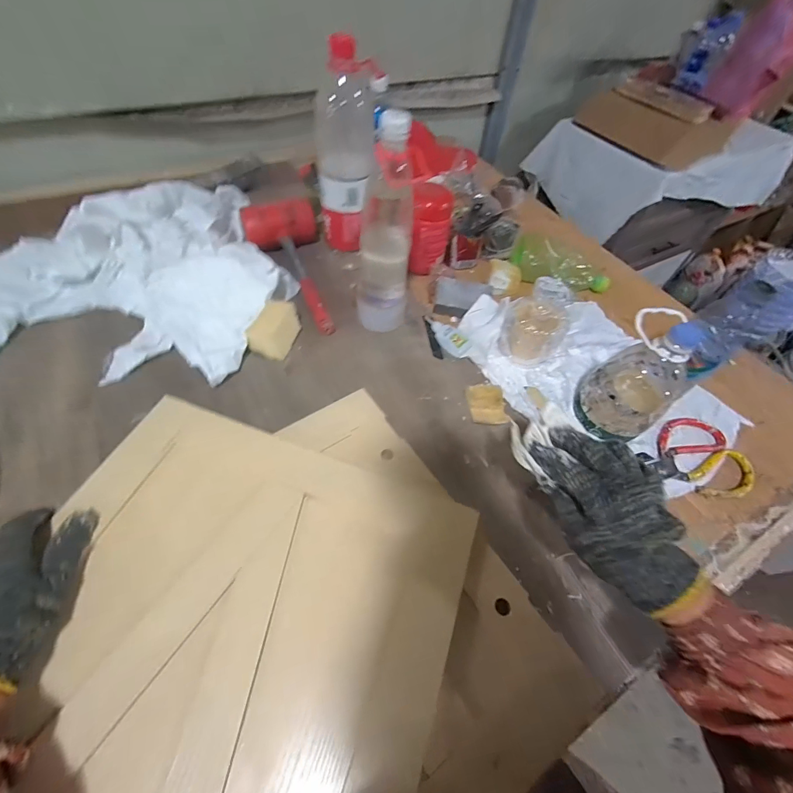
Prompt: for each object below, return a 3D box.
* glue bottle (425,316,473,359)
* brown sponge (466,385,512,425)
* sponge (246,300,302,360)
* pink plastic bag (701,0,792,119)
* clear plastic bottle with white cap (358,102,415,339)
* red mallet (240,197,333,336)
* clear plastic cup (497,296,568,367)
[{"bbox_3d":[0.082,-0.103,0.605,0.041,0.017,0.095,-34,64,-24],"label":"glue bottle"},{"bbox_3d":[0.131,0.013,0.526,0.048,0.030,0.056,-7,56,-9],"label":"brown sponge"},{"bbox_3d":[-0.185,-0.102,0.564,0.053,0.052,0.079,18,56,8],"label":"sponge"},{"bbox_3d":[1.034,-0.960,1.036,0.082,0.231,0.183,-7,56,-9],"label":"pink plastic bag"},{"bbox_3d":[-0.015,-0.201,0.501,0.077,0.281,0.061,1,55,-3],"label":"clear plastic bottle with white cap"},{"bbox_3d":[-0.175,-0.219,0.642,0.128,0.058,0.284,-17,72,-15],"label":"red mallet"},{"bbox_3d":[0.217,-0.111,0.591,0.097,0.077,0.097,2,55,-3],"label":"clear plastic cup"}]

